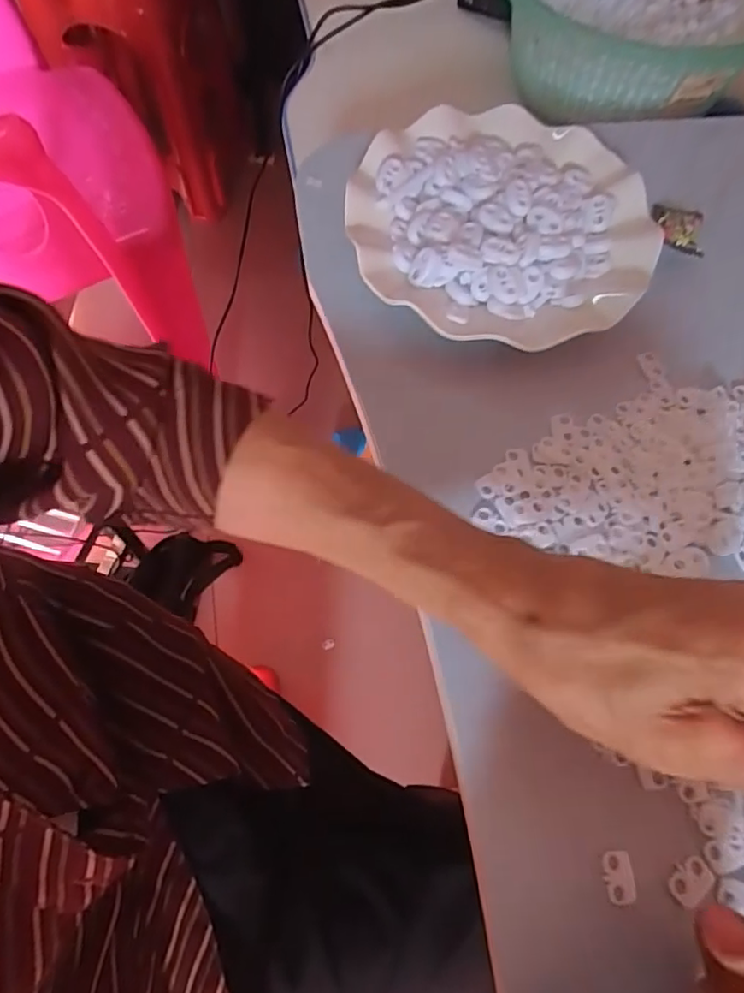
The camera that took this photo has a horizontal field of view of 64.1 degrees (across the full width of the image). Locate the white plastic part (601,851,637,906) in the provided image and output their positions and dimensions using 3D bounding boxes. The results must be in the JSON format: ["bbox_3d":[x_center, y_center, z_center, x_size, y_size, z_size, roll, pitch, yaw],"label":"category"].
[{"bbox_3d":[0.097,0.150,0.233,0.013,0.004,0.018,-1,64,-3],"label":"white plastic part"}]

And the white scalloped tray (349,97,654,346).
[{"bbox_3d":[0.076,-0.160,0.347,0.170,0.028,0.170,-7,64,-6],"label":"white scalloped tray"}]

